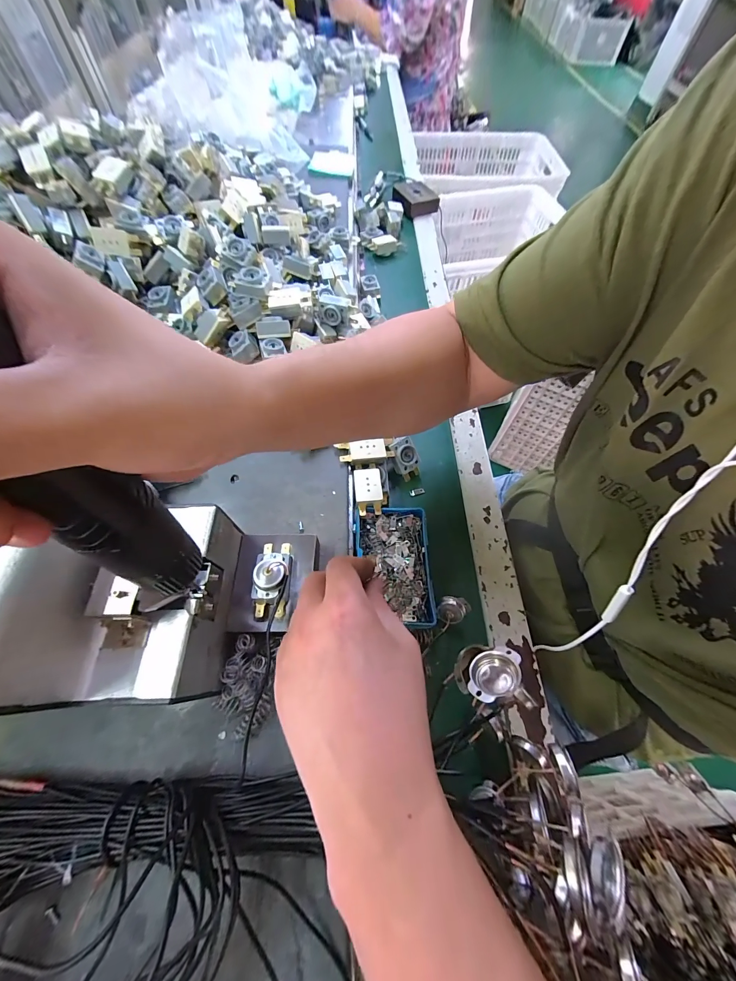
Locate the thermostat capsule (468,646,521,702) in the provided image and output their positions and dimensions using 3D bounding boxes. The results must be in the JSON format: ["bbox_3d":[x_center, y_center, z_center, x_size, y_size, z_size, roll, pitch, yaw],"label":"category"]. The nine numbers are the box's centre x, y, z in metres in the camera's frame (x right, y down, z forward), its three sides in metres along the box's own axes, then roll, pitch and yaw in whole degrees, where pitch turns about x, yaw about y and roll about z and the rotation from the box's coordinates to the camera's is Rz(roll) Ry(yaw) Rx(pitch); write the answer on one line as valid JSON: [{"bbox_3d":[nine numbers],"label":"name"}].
[{"bbox_3d":[0.075,0.109,0.197,0.036,0.025,0.011,-28,106,-12],"label":"thermostat capsule"}]

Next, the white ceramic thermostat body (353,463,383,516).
[{"bbox_3d":[0.000,0.001,0.349,0.028,0.024,0.053,-3,62,-3],"label":"white ceramic thermostat body"}]

